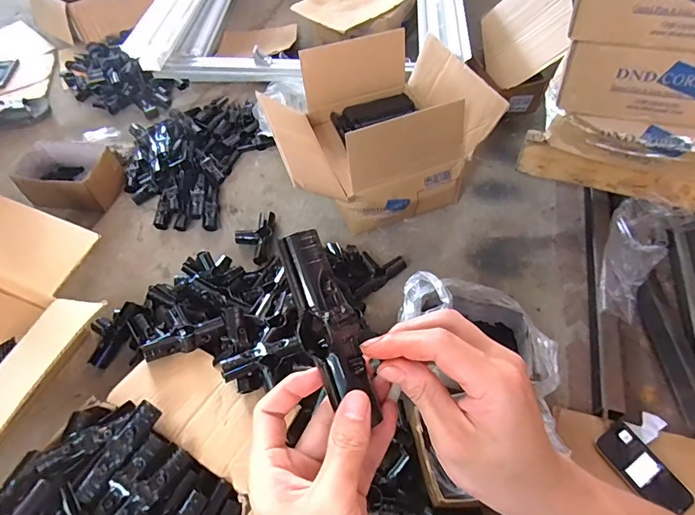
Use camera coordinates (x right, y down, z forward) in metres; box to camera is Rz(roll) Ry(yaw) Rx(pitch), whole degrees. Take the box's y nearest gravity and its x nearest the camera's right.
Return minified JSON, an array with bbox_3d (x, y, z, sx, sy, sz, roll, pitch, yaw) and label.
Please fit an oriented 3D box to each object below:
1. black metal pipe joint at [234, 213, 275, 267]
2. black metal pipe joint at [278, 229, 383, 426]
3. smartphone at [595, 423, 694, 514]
[{"bbox_3d":[-0.208,-0.038,0.984,0.086,0.034,0.139,-5,54,-3],"label":"black metal pipe joint"},{"bbox_3d":[-0.011,0.040,0.275,0.039,0.022,0.120,-20,85,-12],"label":"black metal pipe joint"},{"bbox_3d":[0.473,0.339,0.694,0.076,0.011,0.139,-28,58,-18],"label":"smartphone"}]

